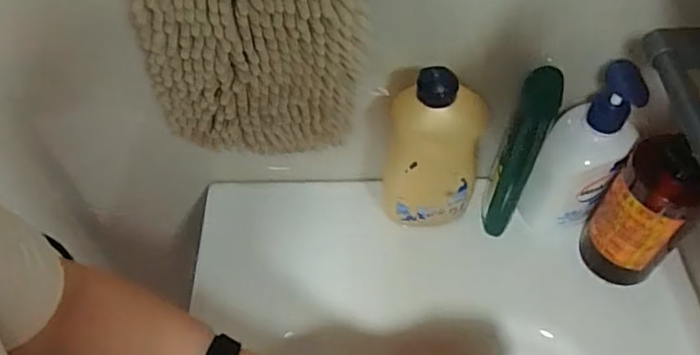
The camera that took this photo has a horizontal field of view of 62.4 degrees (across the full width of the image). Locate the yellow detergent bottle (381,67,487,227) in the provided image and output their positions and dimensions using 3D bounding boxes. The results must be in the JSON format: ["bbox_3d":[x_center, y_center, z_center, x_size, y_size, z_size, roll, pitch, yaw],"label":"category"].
[{"bbox_3d":[0.076,-0.026,0.535,0.084,0.201,0.064,3,55,4],"label":"yellow detergent bottle"}]

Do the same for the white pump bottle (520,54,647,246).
[{"bbox_3d":[0.205,-0.013,0.516,0.059,0.183,0.060,34,62,23],"label":"white pump bottle"}]

